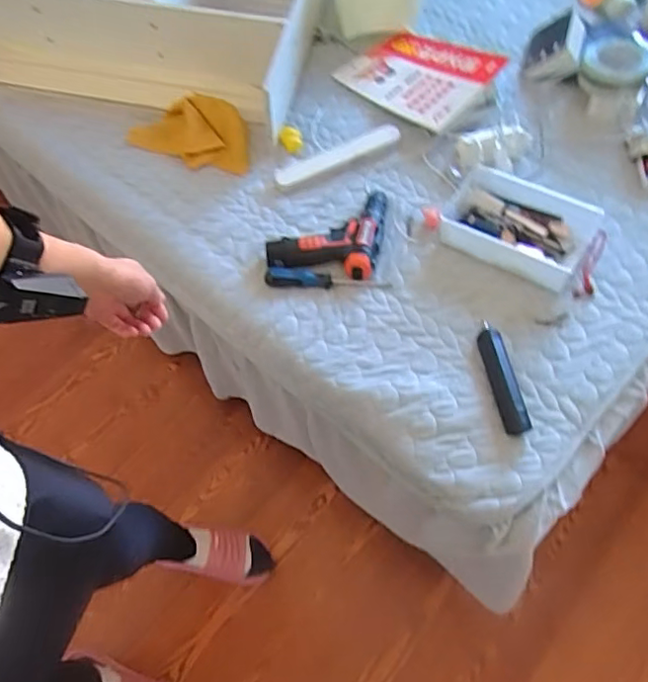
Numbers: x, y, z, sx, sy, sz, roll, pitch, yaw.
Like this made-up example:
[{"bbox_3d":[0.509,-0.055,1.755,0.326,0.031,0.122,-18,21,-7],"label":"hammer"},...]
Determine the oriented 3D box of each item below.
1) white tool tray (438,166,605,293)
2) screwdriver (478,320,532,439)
[{"bbox_3d":[0.322,-0.189,0.942,0.221,0.046,0.160,28,67,14],"label":"white tool tray"},{"bbox_3d":[0.254,0.048,0.807,0.031,0.029,0.170,-7,63,-3],"label":"screwdriver"}]

